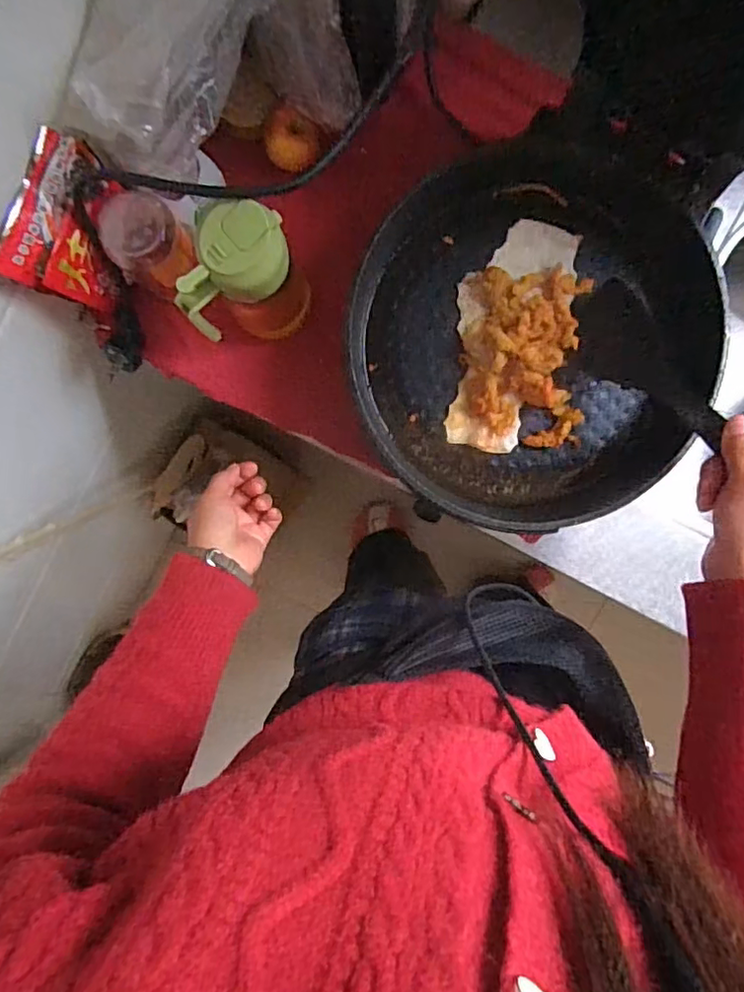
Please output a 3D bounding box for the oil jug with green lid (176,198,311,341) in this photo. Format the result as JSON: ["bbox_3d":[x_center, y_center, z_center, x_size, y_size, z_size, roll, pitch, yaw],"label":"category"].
[{"bbox_3d":[-0.097,-0.165,0.468,0.070,0.160,0.091,25,94,-3],"label":"oil jug with green lid"}]

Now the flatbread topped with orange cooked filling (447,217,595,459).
[{"bbox_3d":[0.136,-0.141,0.515,0.117,0.030,0.198,4,95,-1],"label":"flatbread topped with orange cooked filling"}]

